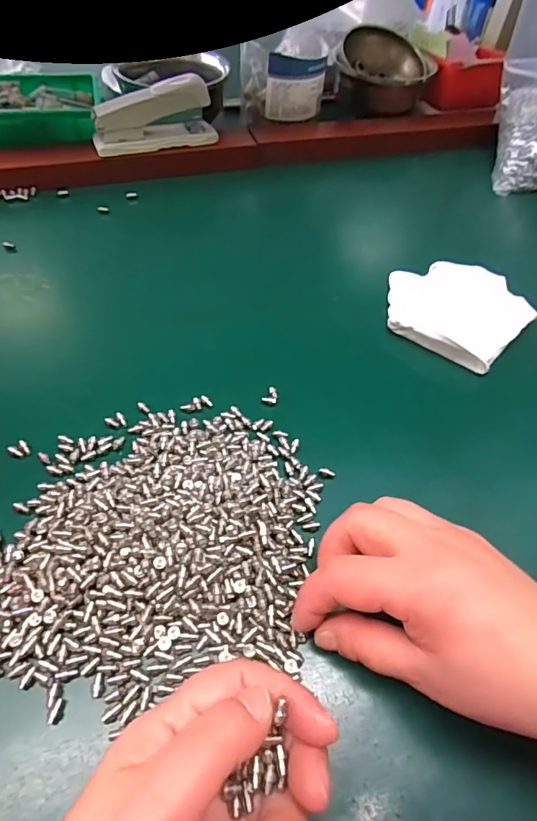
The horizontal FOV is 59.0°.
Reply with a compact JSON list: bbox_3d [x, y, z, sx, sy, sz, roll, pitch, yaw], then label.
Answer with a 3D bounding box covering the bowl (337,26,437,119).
[{"bbox_3d":[0.146,-0.428,0.606,0.113,0.073,0.113,3,53,-4],"label":"bowl"}]

